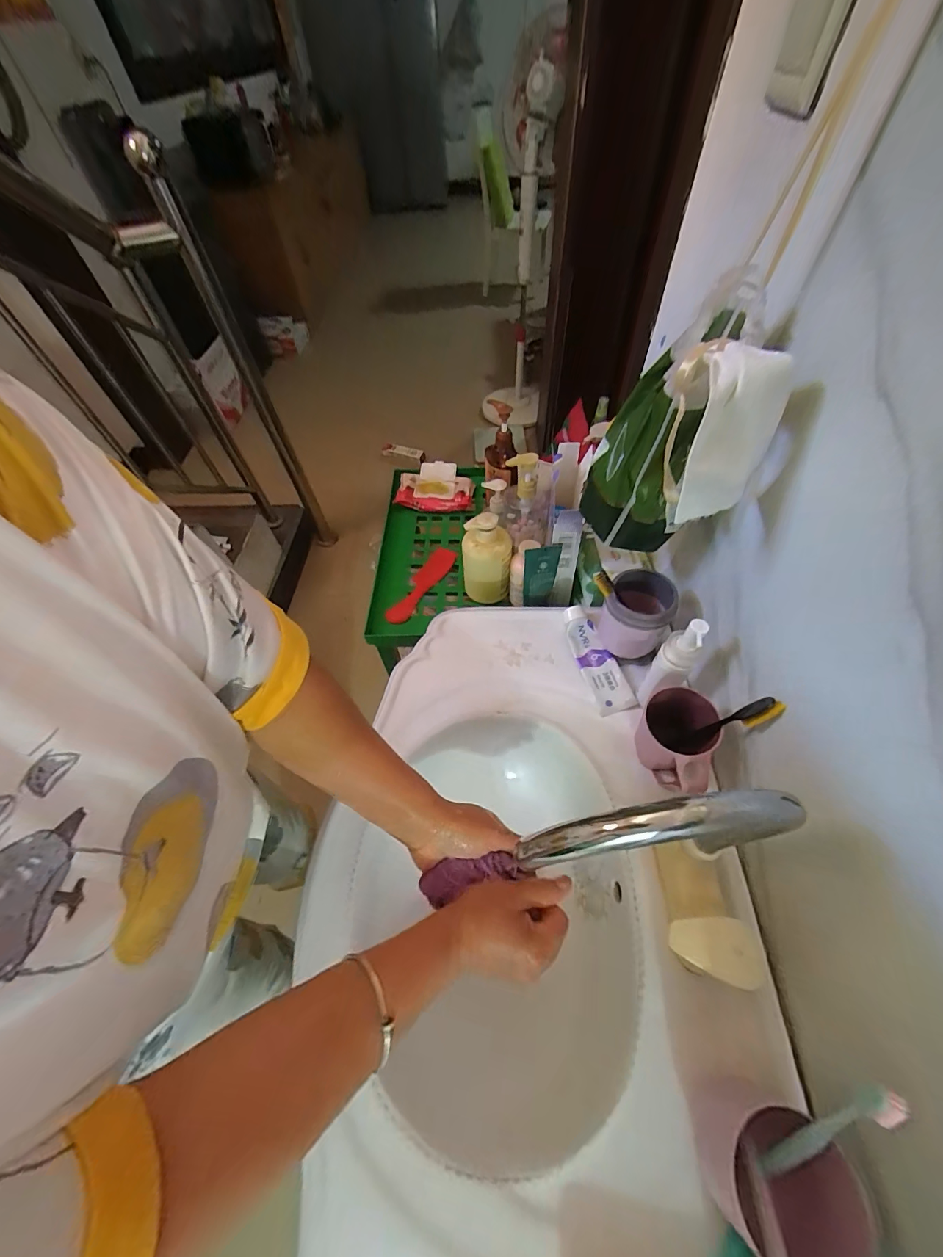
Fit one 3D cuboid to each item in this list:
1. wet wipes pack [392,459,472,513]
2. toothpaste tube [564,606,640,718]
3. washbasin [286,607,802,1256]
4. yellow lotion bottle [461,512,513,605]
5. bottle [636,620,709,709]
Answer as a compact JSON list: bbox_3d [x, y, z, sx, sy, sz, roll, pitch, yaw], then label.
[{"bbox_3d":[-0.087,-0.345,0.998,0.168,0.029,0.157,5,57,7],"label":"wet wipes pack"},{"bbox_3d":[0.181,0.042,0.606,0.049,0.033,0.166,-15,57,-6],"label":"toothpaste tube"},{"bbox_3d":[0.054,0.315,0.494,0.445,0.156,0.744,0,56,3],"label":"washbasin"},{"bbox_3d":[0.025,-0.123,0.741,0.089,0.163,0.064,0,56,4],"label":"yellow lotion bottle"},{"bbox_3d":[0.236,0.043,0.492,0.034,0.149,0.044,19,60,15],"label":"bottle"}]

